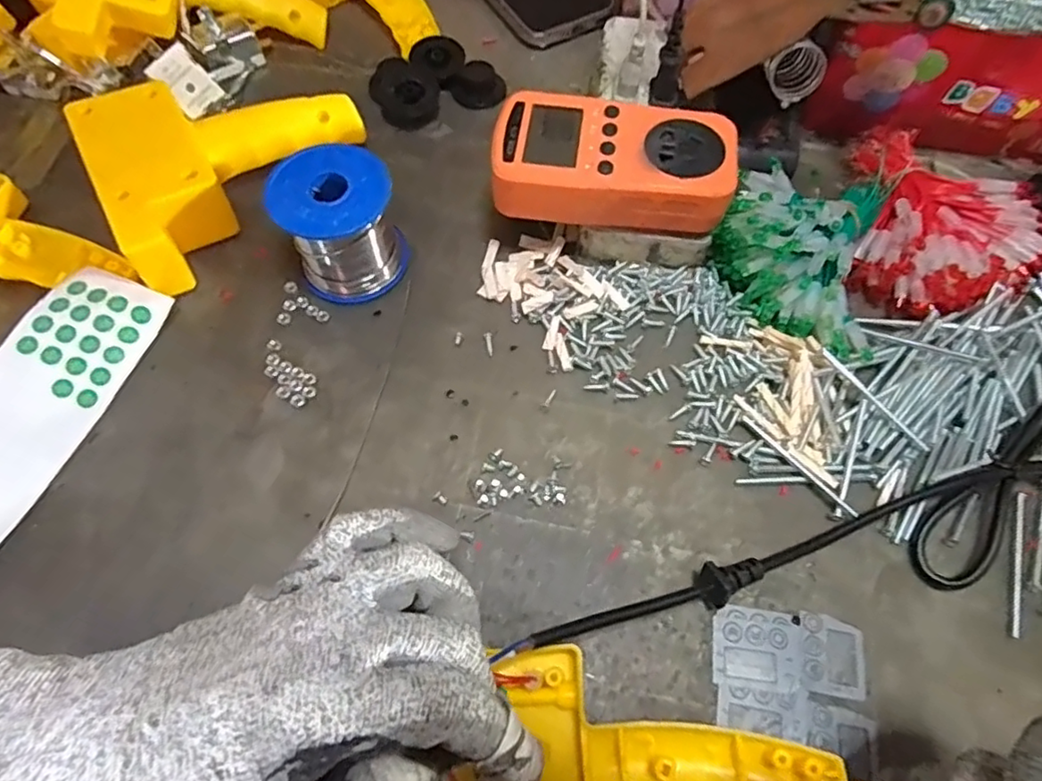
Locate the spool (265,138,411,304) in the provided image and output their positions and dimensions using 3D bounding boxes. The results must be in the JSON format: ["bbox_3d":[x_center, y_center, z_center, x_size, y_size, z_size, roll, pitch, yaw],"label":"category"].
[{"bbox_3d":[-0.101,-0.094,0.336,0.060,0.061,0.062,-27,69,-13],"label":"spool"}]

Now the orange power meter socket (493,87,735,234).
[{"bbox_3d":[0.050,-0.124,0.329,0.124,0.034,0.061,6,66,1],"label":"orange power meter socket"}]

